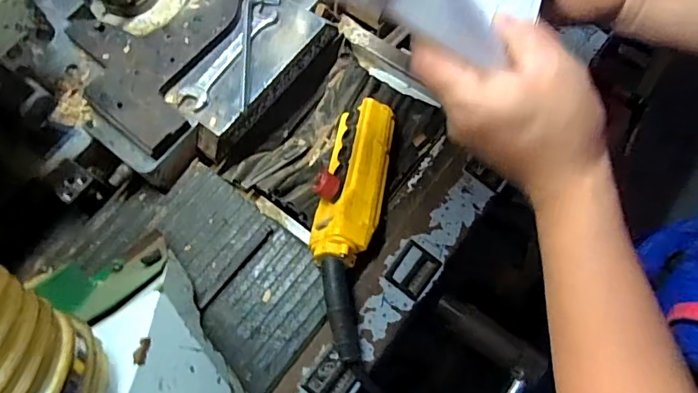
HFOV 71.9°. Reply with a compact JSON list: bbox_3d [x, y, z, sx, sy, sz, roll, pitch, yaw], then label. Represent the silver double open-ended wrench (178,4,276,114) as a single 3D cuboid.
[{"bbox_3d":[-0.155,-0.182,0.622,0.035,0.012,0.168,33,74,14],"label":"silver double open-ended wrench"}]

